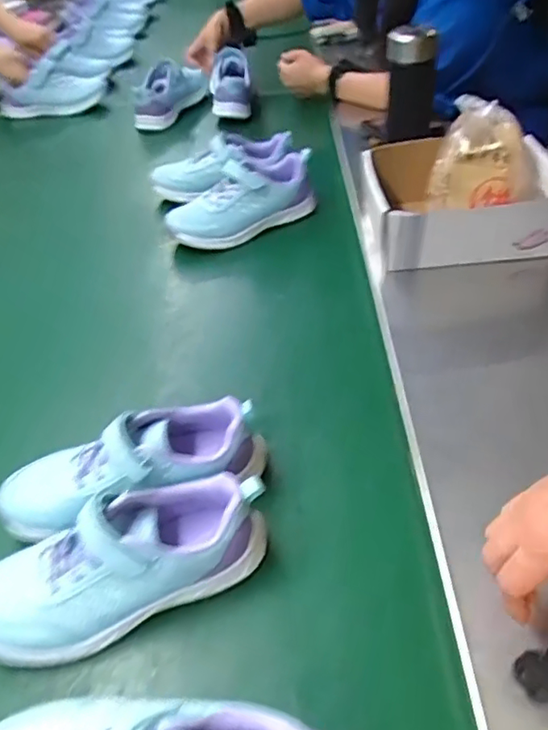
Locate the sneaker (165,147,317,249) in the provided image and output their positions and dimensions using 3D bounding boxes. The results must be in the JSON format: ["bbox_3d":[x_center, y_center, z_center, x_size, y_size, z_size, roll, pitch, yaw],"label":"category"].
[{"bbox_3d":[-0.047,-0.247,0.870,0.237,0.091,0.078,-22,44,-19],"label":"sneaker"}]

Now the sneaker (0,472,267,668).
[{"bbox_3d":[-0.124,0.153,0.454,0.235,0.080,0.076,-19,43,-15],"label":"sneaker"}]

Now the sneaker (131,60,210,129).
[{"bbox_3d":[-0.232,-0.609,1.270,0.085,0.105,0.210,14,44,21],"label":"sneaker"}]

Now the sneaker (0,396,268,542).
[{"bbox_3d":[-0.130,0.084,0.526,0.238,0.080,0.092,-13,42,-9],"label":"sneaker"}]

